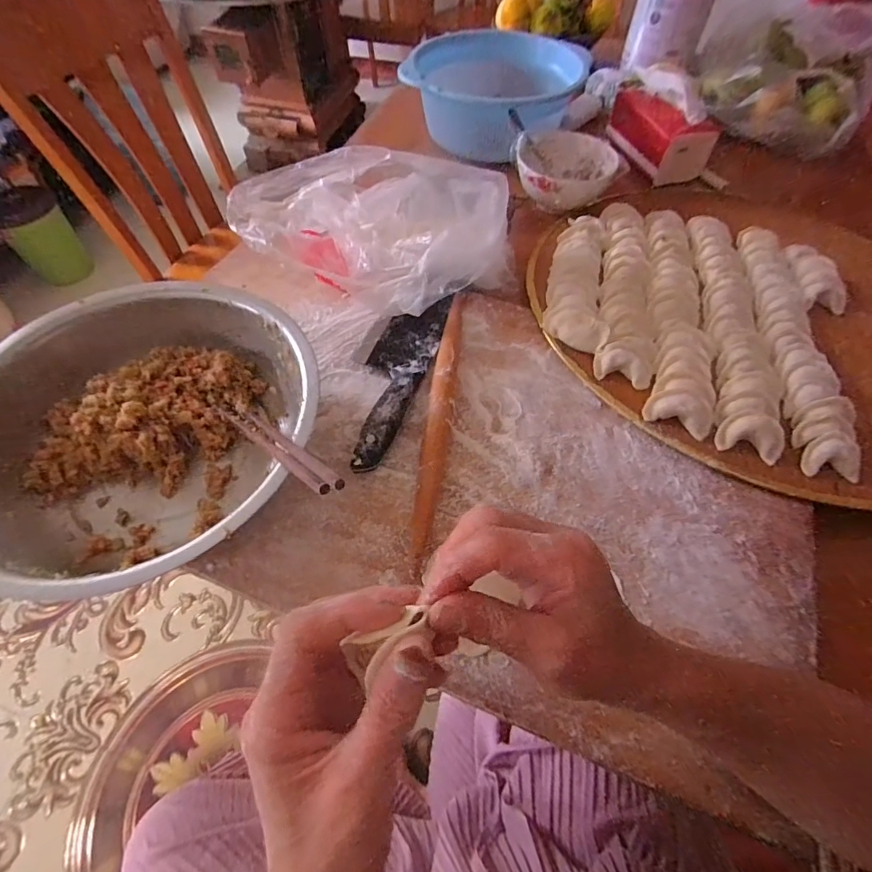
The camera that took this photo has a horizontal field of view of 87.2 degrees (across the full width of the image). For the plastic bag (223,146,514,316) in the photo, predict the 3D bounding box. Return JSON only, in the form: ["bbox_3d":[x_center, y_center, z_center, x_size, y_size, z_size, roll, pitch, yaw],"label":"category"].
[{"bbox_3d":[-0.067,-0.237,0.516,0.284,0.100,0.192,20,60,11],"label":"plastic bag"}]

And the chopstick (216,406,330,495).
[{"bbox_3d":[-0.128,0.006,0.341,0.008,0.006,0.184,-42,42,-23],"label":"chopstick"}]

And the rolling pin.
[{"bbox_3d":[0.004,-0.027,0.437,0.021,0.026,0.306,7,58,4],"label":"rolling pin"}]

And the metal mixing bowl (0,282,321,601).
[{"bbox_3d":[-0.235,-0.001,0.384,0.271,0.081,0.269,0,58,-1],"label":"metal mixing bowl"}]

